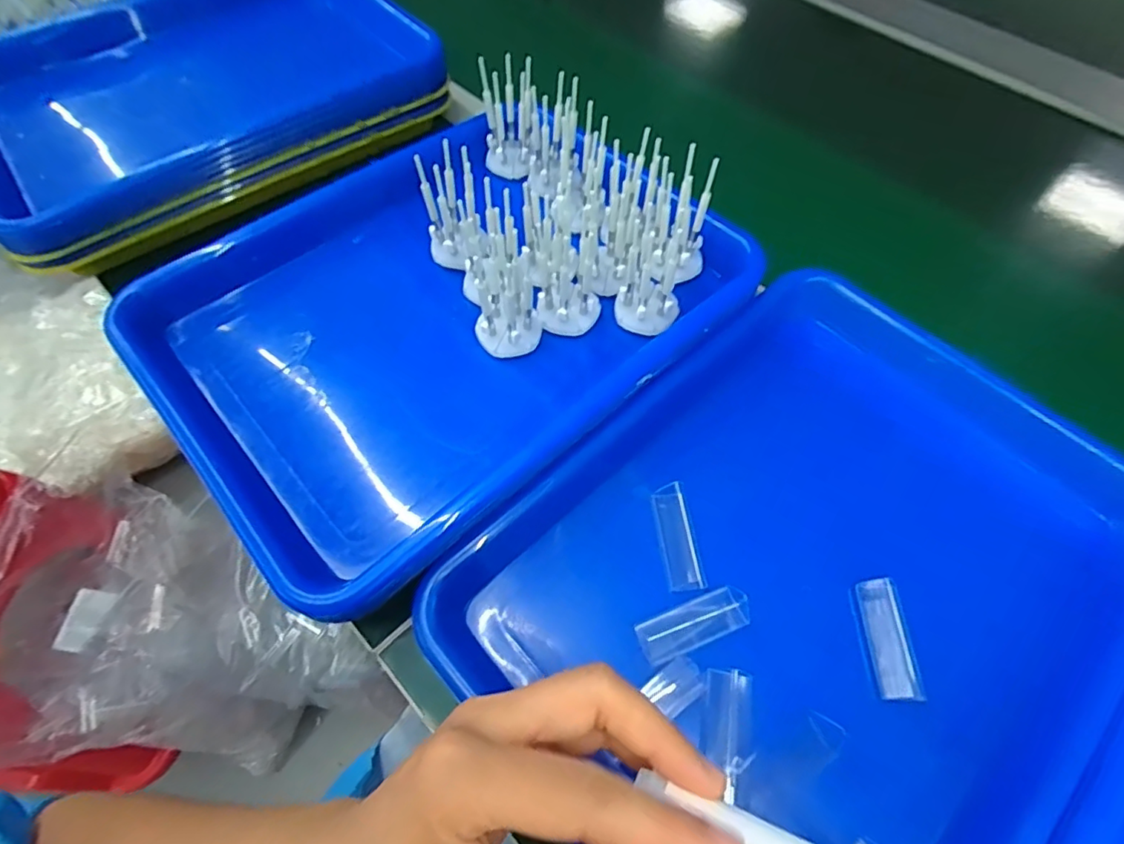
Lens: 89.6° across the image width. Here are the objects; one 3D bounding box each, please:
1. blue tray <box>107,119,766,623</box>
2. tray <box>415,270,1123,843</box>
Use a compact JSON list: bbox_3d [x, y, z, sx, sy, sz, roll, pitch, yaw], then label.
[{"bbox_3d":[-0.072,-0.068,0.351,0.329,0.053,0.249,-39,67,-21],"label":"blue tray"},{"bbox_3d":[0.123,0.075,0.288,0.330,0.041,0.246,-37,66,-20],"label":"tray"}]

